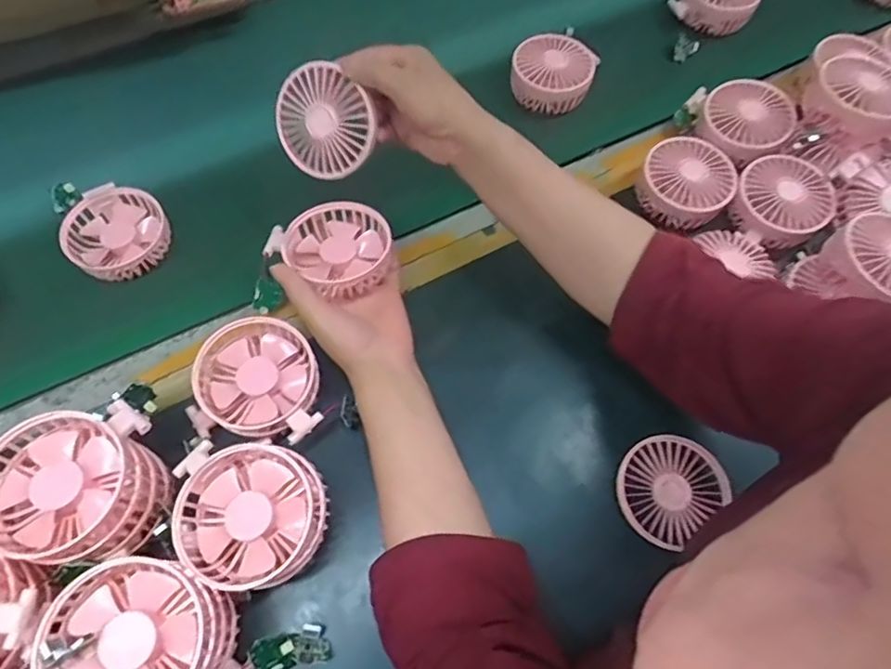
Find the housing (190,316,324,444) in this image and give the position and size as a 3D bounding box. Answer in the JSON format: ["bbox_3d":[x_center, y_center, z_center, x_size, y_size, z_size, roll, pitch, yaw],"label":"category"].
[{"bbox_3d":[-0.145,0.034,0.457,0.100,0.031,0.088,9,64,2],"label":"housing"}]

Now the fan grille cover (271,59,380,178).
[{"bbox_3d":[-0.102,-0.173,0.472,0.087,0.082,0.009,45,29,-2],"label":"fan grille cover"}]

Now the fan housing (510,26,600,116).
[{"bbox_3d":[0.120,-0.292,0.637,0.086,0.049,0.091,1,64,-2],"label":"fan housing"}]

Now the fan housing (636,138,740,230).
[{"bbox_3d":[0.242,-0.154,0.571,0.085,0.047,0.093,1,64,-2],"label":"fan housing"}]

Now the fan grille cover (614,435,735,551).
[{"bbox_3d":[0.181,0.123,0.468,0.086,0.014,0.077,-35,70,-17],"label":"fan grille cover"}]

